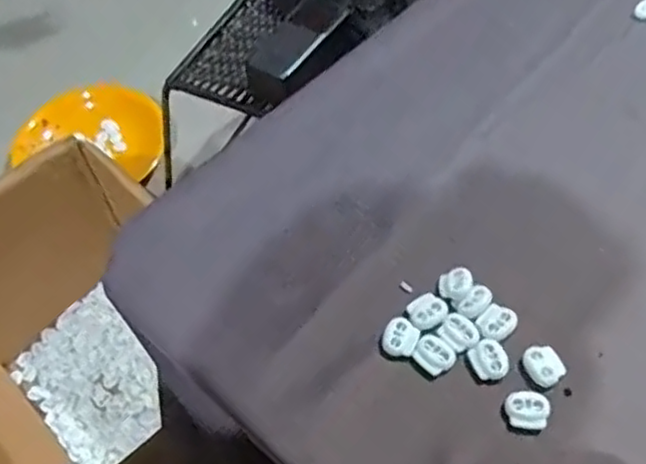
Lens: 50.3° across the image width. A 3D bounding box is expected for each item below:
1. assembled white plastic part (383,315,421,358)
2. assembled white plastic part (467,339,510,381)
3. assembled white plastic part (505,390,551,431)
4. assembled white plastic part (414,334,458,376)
[{"bbox_3d":[0.044,0.057,0.380,0.020,0.004,0.024,28,62,19],"label":"assembled white plastic part"},{"bbox_3d":[0.090,0.069,0.372,0.021,0.004,0.021,-24,59,-13],"label":"assembled white plastic part"},{"bbox_3d":[0.106,0.092,0.355,0.022,0.007,0.018,7,57,7],"label":"assembled white plastic part"},{"bbox_3d":[0.061,0.067,0.376,0.021,0.004,0.019,36,65,23],"label":"assembled white plastic part"}]

